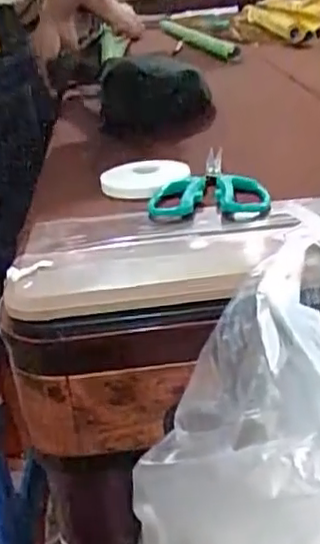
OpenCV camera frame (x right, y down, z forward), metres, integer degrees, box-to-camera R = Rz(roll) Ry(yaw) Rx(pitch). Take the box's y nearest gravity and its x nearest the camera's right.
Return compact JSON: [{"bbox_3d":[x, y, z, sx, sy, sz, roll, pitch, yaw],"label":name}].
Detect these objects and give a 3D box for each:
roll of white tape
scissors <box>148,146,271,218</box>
[{"bbox_3d":[-0.012,-0.084,0.596,0.079,0.018,0.071,-9,25,-6],"label":"roll of white tape"},{"bbox_3d":[0.049,-0.077,0.567,0.098,0.020,0.122,2,26,17],"label":"scissors"}]

